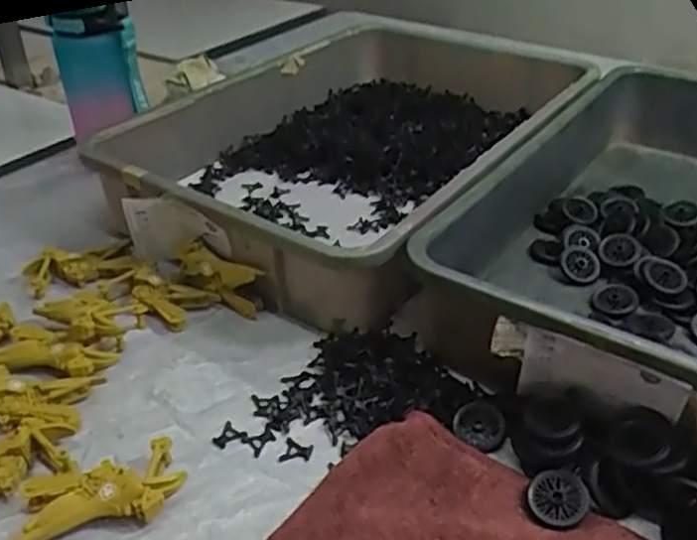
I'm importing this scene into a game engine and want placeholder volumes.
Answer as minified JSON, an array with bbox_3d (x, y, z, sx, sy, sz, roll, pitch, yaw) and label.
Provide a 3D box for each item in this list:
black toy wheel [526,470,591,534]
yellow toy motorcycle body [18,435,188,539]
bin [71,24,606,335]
[{"bbox_3d":[0.132,0.145,0.446,0.037,0.010,0.041,8,36,16],"label":"black toy wheel"},{"bbox_3d":[-0.160,0.147,0.457,0.103,0.025,0.049,-12,35,-14],"label":"yellow toy motorcycle body"},{"bbox_3d":[0.005,-0.144,0.796,0.390,0.103,0.514,20,40,30],"label":"bin"}]

